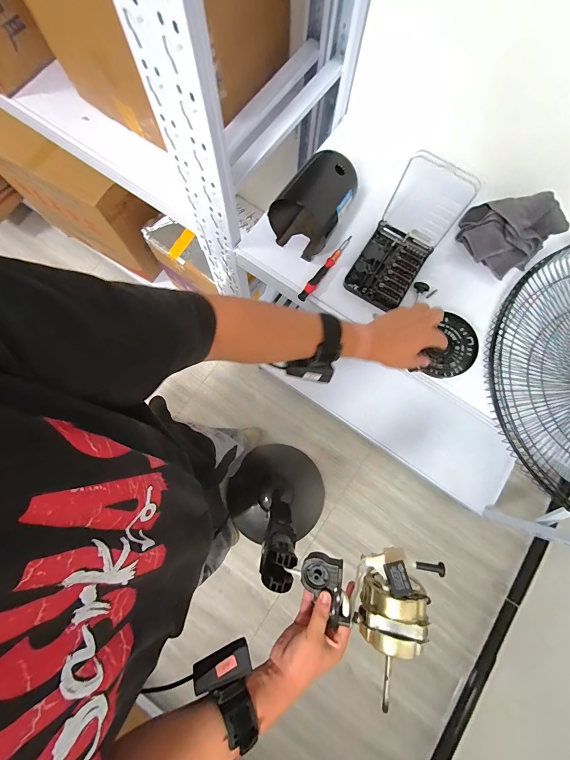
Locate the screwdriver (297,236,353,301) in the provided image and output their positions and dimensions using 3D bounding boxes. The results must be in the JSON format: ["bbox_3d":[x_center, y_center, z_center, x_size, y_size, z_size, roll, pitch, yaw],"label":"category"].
[{"bbox_3d":[0.077,-0.208,0.587,0.016,0.012,0.163,36,79,6],"label":"screwdriver"}]

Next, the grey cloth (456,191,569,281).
[{"bbox_3d":[0.406,-0.280,0.581,0.129,0.073,0.149,-42,82,-10],"label":"grey cloth"}]

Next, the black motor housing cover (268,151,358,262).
[{"bbox_3d":[0.055,-0.309,0.569,0.103,0.115,0.140,36,79,6],"label":"black motor housing cover"}]

